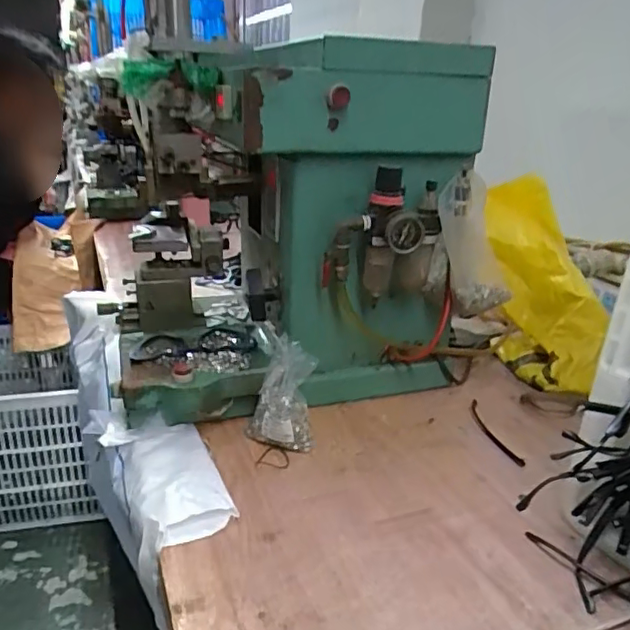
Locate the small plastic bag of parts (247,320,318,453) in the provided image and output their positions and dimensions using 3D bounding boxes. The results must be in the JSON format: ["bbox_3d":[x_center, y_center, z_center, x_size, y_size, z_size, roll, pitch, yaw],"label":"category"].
[{"bbox_3d":[-0.037,0.087,0.644,0.073,0.131,0.051,-2,-20,-9],"label":"small plastic bag of parts"}]

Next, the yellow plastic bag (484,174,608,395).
[{"bbox_3d":[0.312,-0.033,0.838,0.127,0.303,0.129,-4,-16,-14],"label":"yellow plastic bag"}]

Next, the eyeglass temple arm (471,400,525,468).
[{"bbox_3d":[0.208,0.138,0.682,0.019,0.010,0.134,-1,21,-7],"label":"eyeglass temple arm"}]

